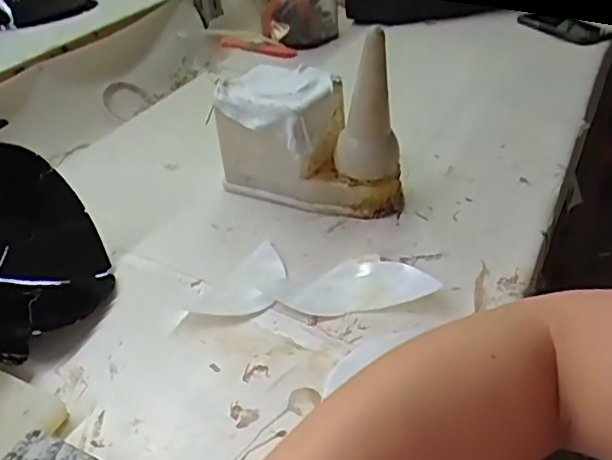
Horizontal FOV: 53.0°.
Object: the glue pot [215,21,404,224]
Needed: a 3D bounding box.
[{"bbox_3d":[0.002,-0.117,0.657,0.199,0.173,0.093,7,38,15],"label":"glue pot"}]

